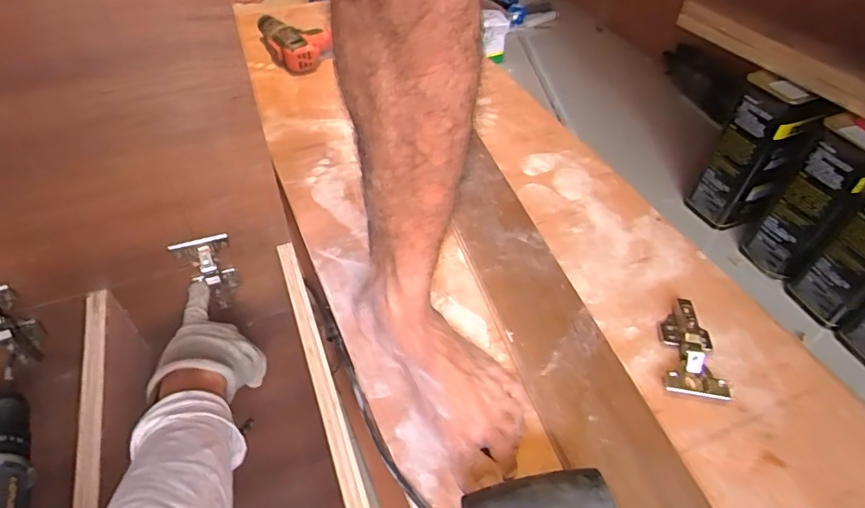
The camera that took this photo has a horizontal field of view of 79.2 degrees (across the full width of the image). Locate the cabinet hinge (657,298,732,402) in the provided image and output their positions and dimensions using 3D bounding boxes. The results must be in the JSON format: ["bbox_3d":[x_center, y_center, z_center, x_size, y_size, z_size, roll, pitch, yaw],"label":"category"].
[{"bbox_3d":[0.278,0.099,0.562,0.057,0.025,0.120,9,47,6],"label":"cabinet hinge"}]

